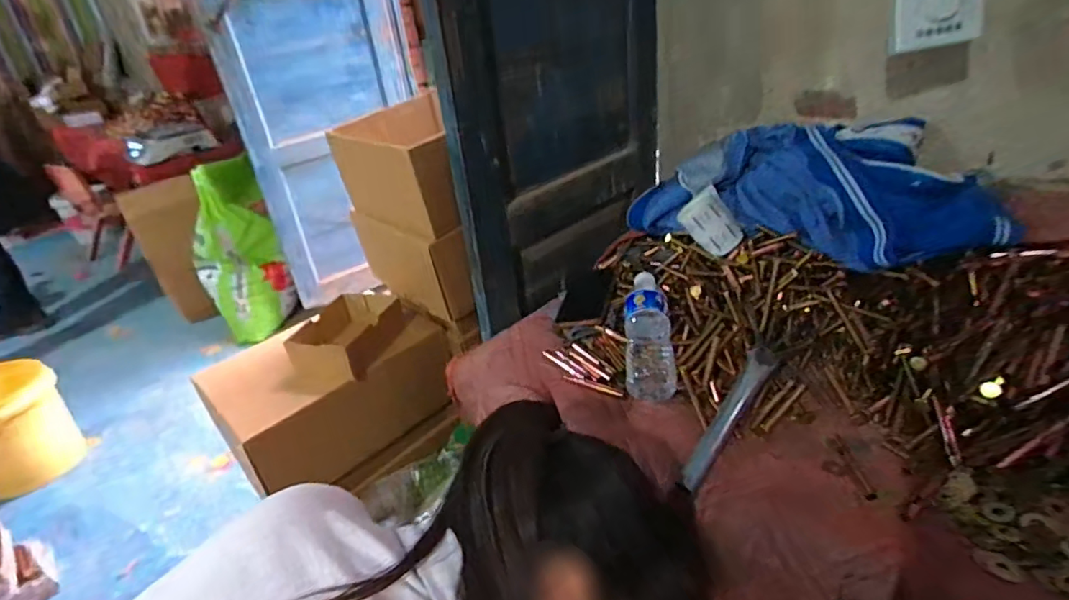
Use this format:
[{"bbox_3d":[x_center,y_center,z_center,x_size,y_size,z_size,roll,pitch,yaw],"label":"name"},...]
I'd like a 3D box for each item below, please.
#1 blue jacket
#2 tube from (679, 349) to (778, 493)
[{"bbox_3d":[0.412,-0.175,0.851,0.510,0.164,0.184,17,37,36],"label":"blue jacket"},{"bbox_3d":[0.226,0.137,0.644,0.031,0.032,0.212,19,53,38],"label":"tube"}]

